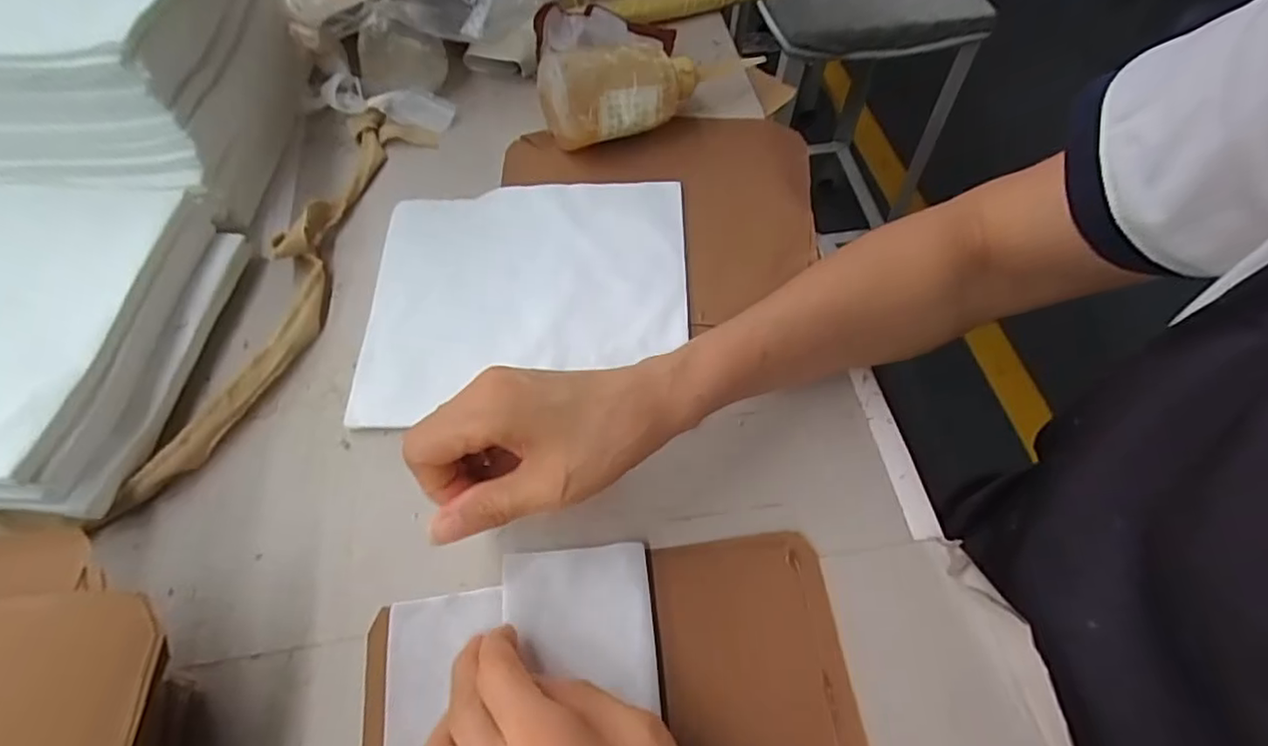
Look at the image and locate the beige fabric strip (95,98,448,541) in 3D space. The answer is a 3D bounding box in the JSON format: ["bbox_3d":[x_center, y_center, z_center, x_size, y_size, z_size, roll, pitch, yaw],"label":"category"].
[{"bbox_3d":[-0.217,-0.065,0.409,0.056,0.026,0.325,9,59,6],"label":"beige fabric strip"}]

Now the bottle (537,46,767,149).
[{"bbox_3d":[0.021,-0.219,0.470,0.177,0.063,0.063,-15,60,-8],"label":"bottle"}]

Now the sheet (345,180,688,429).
[{"bbox_3d":[-0.068,-0.061,0.410,0.208,0.017,0.172,-8,59,-4],"label":"sheet"}]

